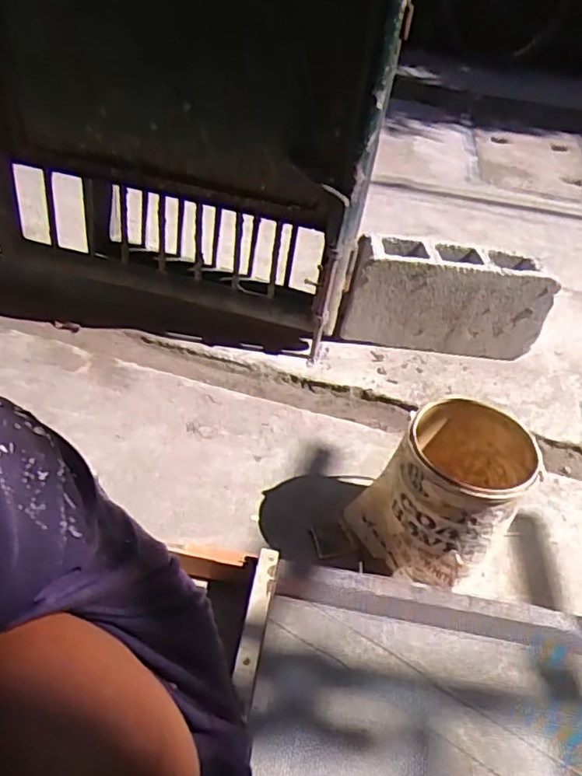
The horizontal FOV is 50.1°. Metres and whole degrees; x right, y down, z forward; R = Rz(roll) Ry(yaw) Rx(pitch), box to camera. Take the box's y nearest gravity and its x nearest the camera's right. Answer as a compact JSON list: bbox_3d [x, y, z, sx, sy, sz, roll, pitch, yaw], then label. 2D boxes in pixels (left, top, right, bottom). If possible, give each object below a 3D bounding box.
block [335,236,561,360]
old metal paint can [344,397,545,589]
[{"bbox_3d":[0.311,-0.173,1.286,0.413,0.224,0.103,4,40,-6],"label":"block"},{"bbox_3d":[0.213,0.148,0.871,0.191,0.205,0.206,35,46,27],"label":"old metal paint can"}]

